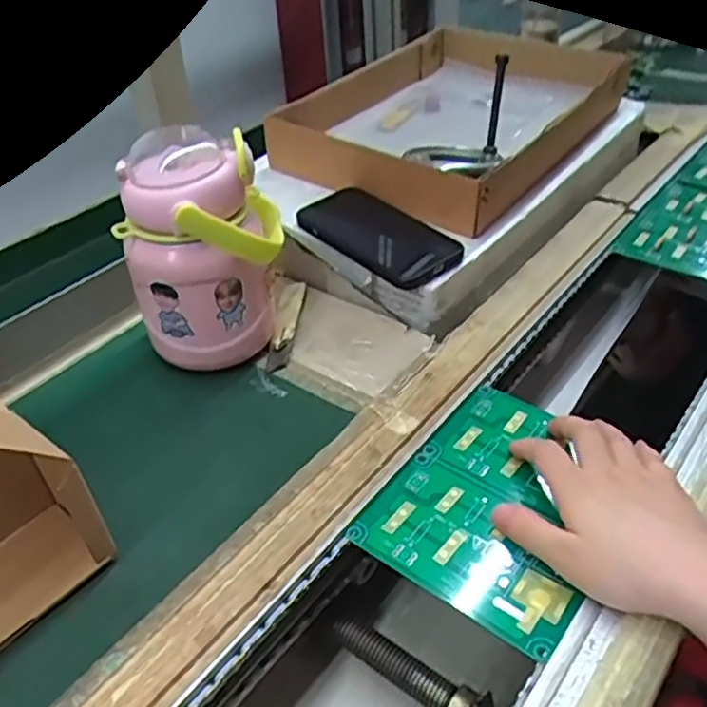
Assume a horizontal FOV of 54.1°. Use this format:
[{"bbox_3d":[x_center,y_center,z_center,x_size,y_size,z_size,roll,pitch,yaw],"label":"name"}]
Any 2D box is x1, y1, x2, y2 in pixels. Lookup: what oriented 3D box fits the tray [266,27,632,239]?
[{"bbox_3d":[0.101,-0.256,0.740,0.267,0.072,0.346,28,49,30],"label":"tray"}]

